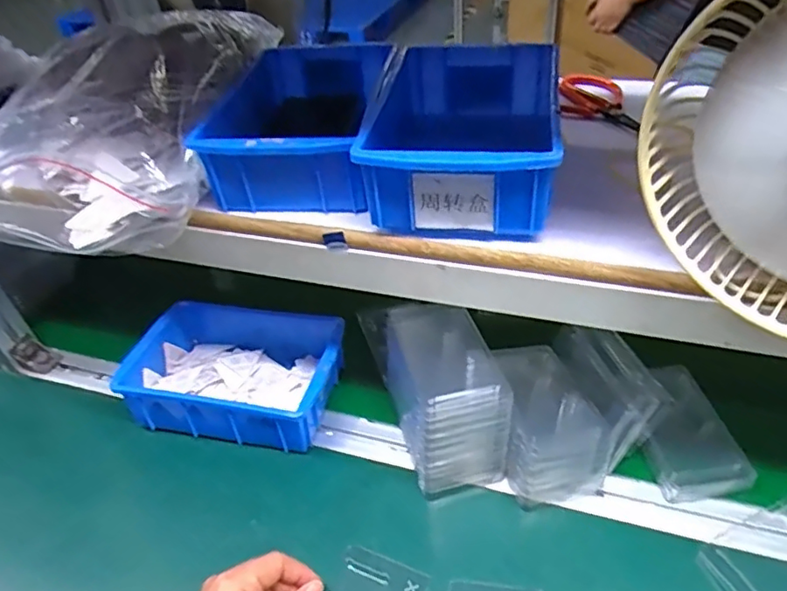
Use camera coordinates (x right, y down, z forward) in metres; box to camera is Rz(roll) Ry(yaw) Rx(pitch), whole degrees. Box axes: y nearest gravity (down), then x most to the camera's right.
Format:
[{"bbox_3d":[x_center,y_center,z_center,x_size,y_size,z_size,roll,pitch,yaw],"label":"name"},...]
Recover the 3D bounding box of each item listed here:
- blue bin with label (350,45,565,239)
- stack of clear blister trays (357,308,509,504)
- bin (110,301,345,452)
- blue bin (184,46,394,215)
[{"bbox_3d":[0.054,-0.117,0.451,0.123,0.079,0.186,3,41,9],"label":"blue bin with label"},{"bbox_3d":[0.046,0.088,0.535,0.080,0.108,0.135,-14,41,-9],"label":"stack of clear blister trays"},{"bbox_3d":[-0.154,0.077,0.608,0.202,0.070,0.147,5,42,12],"label":"bin"},{"bbox_3d":[-0.072,-0.148,0.499,0.114,0.069,0.208,2,41,8],"label":"blue bin"}]

